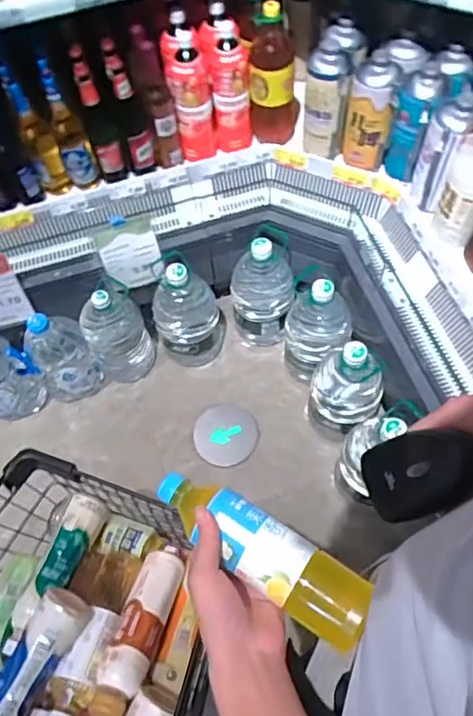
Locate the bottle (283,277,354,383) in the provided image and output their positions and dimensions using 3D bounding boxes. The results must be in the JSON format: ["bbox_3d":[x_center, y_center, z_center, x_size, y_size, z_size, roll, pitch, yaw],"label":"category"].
[{"bbox_3d":[0.202,-0.065,1.493,0.185,0.392,0.140,38,70,20],"label":"bottle"}]

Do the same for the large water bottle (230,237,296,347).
[{"bbox_3d":[0.072,-0.192,1.567,0.170,0.372,0.158,-1,62,2],"label":"large water bottle"}]

